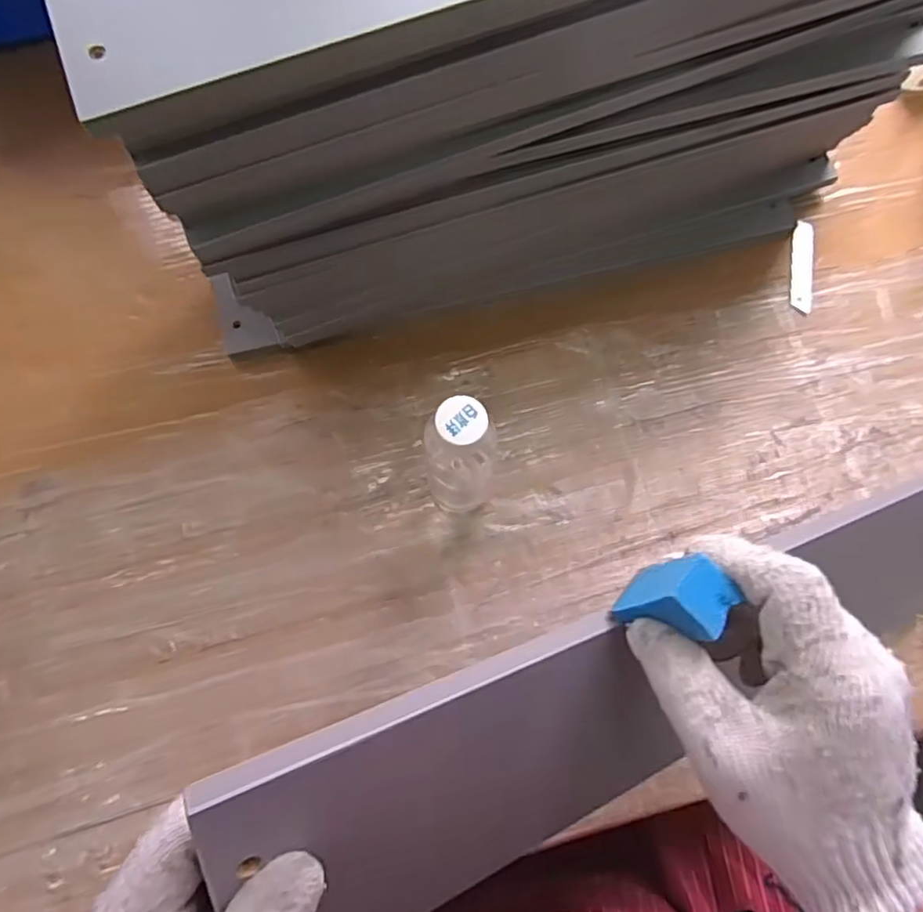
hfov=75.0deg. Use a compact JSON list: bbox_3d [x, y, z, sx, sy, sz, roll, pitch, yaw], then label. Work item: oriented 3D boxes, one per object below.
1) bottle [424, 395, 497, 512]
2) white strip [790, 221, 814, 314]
[{"bbox_3d":[-0.001,0.001,0.440,0.050,0.186,0.059,-1,74,-1],"label":"bottle"},{"bbox_3d":[0.333,-0.187,0.585,0.019,0.005,0.100,8,74,2],"label":"white strip"}]

